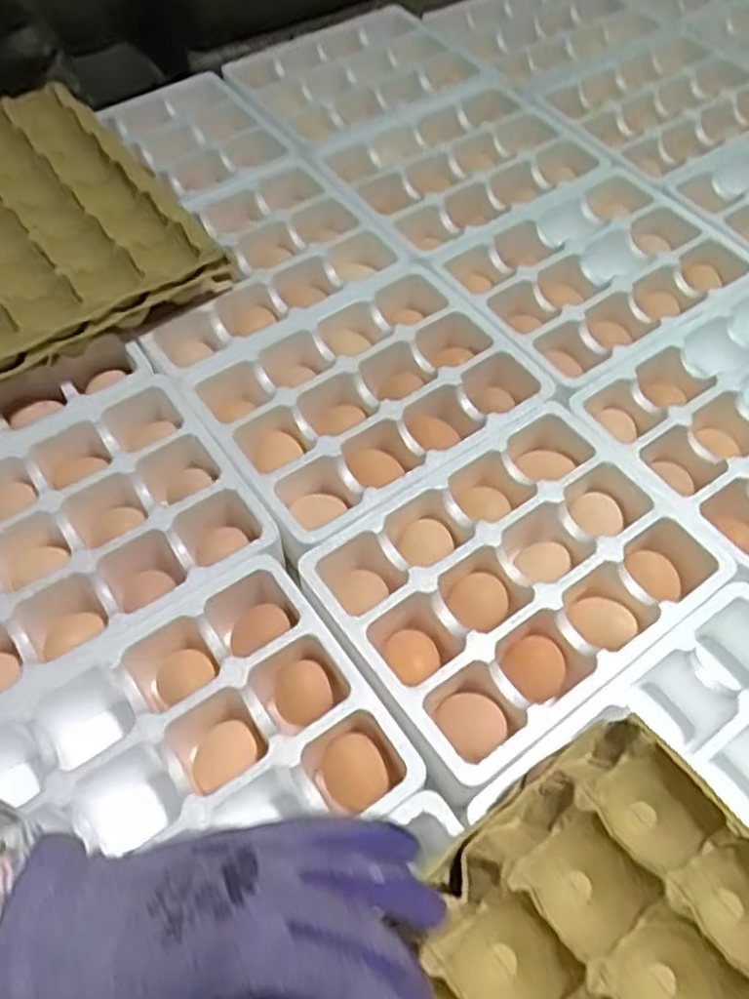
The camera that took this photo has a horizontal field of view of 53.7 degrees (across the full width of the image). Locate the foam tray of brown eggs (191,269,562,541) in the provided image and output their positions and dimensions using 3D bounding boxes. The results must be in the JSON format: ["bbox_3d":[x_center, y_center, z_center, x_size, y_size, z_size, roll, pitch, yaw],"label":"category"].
[{"bbox_3d":[-0.004,-0.082,0.604,0.247,0.045,0.188,-31,64,-17],"label":"foam tray of brown eggs"}]

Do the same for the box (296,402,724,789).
[{"bbox_3d":[0.098,0.056,0.523,0.248,0.056,0.182,-31,64,-17],"label":"box"}]

